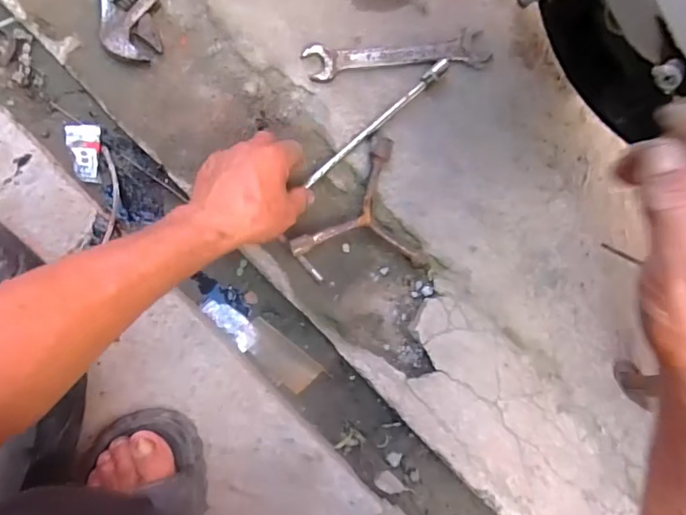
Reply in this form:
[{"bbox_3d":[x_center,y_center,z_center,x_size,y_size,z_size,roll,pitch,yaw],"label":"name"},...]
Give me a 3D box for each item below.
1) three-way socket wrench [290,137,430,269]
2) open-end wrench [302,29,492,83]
[{"bbox_3d":[0.026,-0.062,0.514,0.149,0.030,0.133,6,86,-8],"label":"three-way socket wrench"},{"bbox_3d":[0.063,-0.226,0.528,0.207,0.010,0.042,-9,88,-9],"label":"open-end wrench"}]

